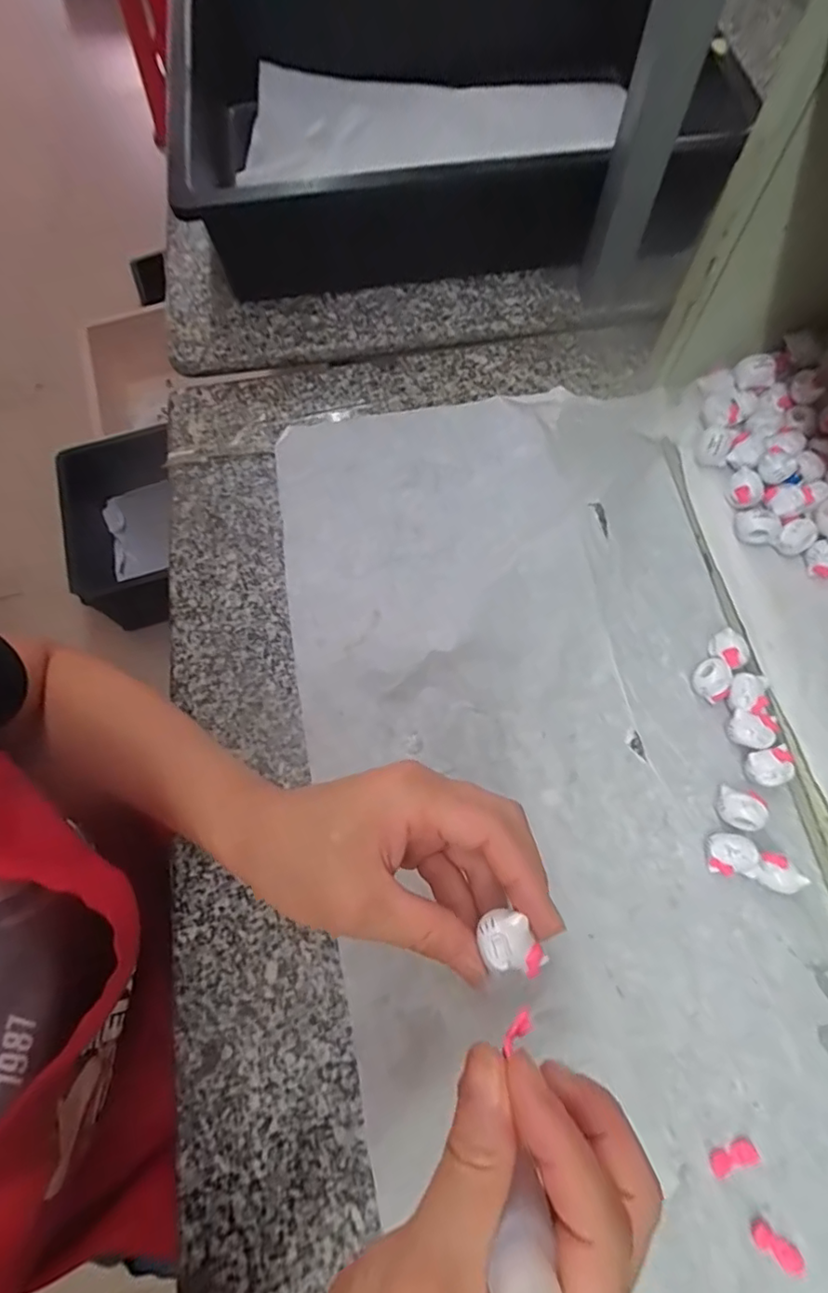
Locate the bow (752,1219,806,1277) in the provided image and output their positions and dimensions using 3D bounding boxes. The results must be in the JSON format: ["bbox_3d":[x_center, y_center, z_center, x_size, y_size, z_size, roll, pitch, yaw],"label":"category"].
[{"bbox_3d":[0.177,0.291,0.263,0.027,0.004,0.012,37,75,13],"label":"bow"}]

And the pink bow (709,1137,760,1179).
[{"bbox_3d":[0.163,0.259,0.276,0.024,0.004,0.011,-17,71,-5],"label":"pink bow"}]

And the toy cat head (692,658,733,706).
[{"bbox_3d":[0.193,0.022,0.354,0.024,0.020,0.024,32,74,12],"label":"toy cat head"}]

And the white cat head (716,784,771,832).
[{"bbox_3d":[0.196,0.097,0.326,0.023,0.019,0.022,26,73,10],"label":"white cat head"}]

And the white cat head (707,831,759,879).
[{"bbox_3d":[0.185,0.121,0.317,0.023,0.019,0.024,0,70,1],"label":"white cat head"}]

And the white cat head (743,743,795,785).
[{"bbox_3d":[0.217,0.074,0.335,0.027,0.018,0.021,-14,71,-4],"label":"white cat head"}]

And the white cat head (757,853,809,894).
[{"bbox_3d":[0.208,0.130,0.312,0.024,0.018,0.019,20,72,8],"label":"white cat head"}]

